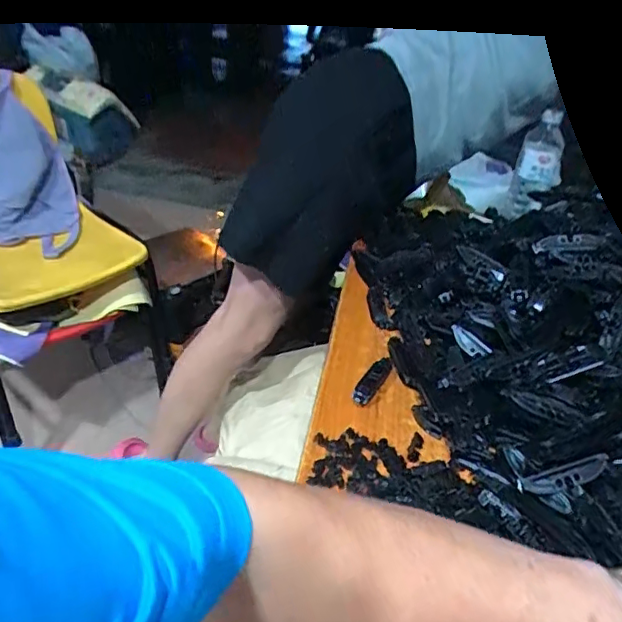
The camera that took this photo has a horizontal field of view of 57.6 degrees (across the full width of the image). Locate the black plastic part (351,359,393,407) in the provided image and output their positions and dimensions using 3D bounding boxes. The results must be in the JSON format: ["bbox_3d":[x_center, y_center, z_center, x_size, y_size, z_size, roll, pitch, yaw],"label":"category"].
[{"bbox_3d":[0.067,0.074,0.605,0.019,0.023,0.072,20,34,19],"label":"black plastic part"}]

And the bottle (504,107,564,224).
[{"bbox_3d":[0.411,-0.262,1.028,0.071,0.193,0.053,23,7,31],"label":"bottle"}]

